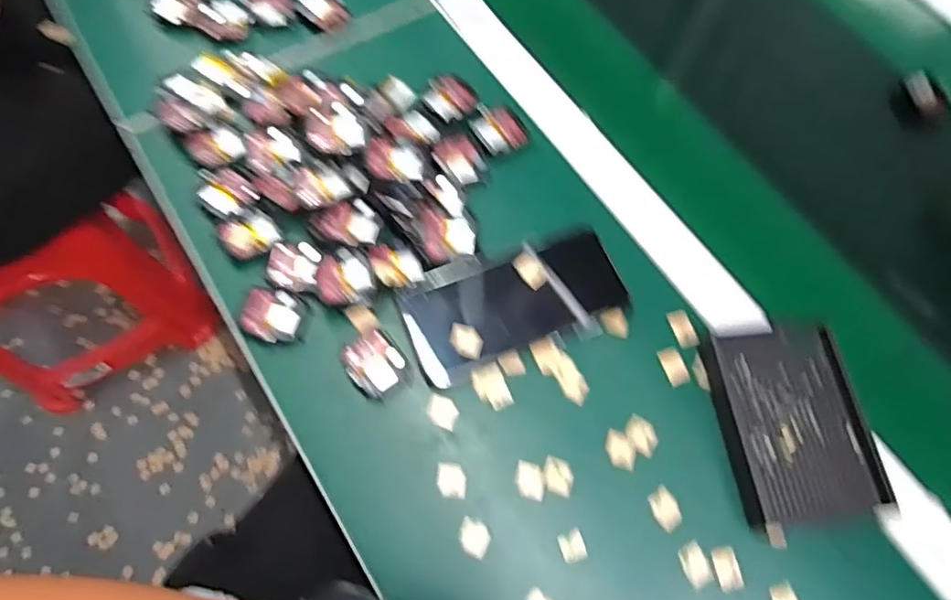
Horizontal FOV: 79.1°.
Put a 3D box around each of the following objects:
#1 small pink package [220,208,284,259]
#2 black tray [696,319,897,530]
[{"bbox_3d":[-0.173,-0.051,0.439,0.040,0.005,0.038,-32,73,-16],"label":"small pink package"},{"bbox_3d":[0.218,0.082,0.400,0.091,0.019,0.130,-5,68,-6],"label":"black tray"}]

